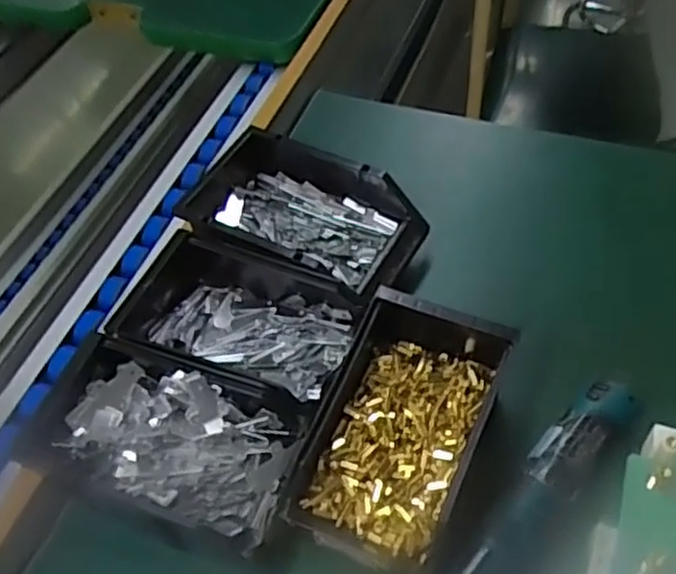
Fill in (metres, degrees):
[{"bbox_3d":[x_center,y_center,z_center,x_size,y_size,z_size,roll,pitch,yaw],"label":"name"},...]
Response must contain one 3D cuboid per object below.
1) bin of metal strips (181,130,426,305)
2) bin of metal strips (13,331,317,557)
[{"bbox_3d":[-0.029,-0.061,0.590,0.183,0.059,0.140,25,59,23],"label":"bin of metal strips"},{"bbox_3d":[-0.112,0.104,0.474,0.173,0.045,0.109,15,55,16],"label":"bin of metal strips"}]

